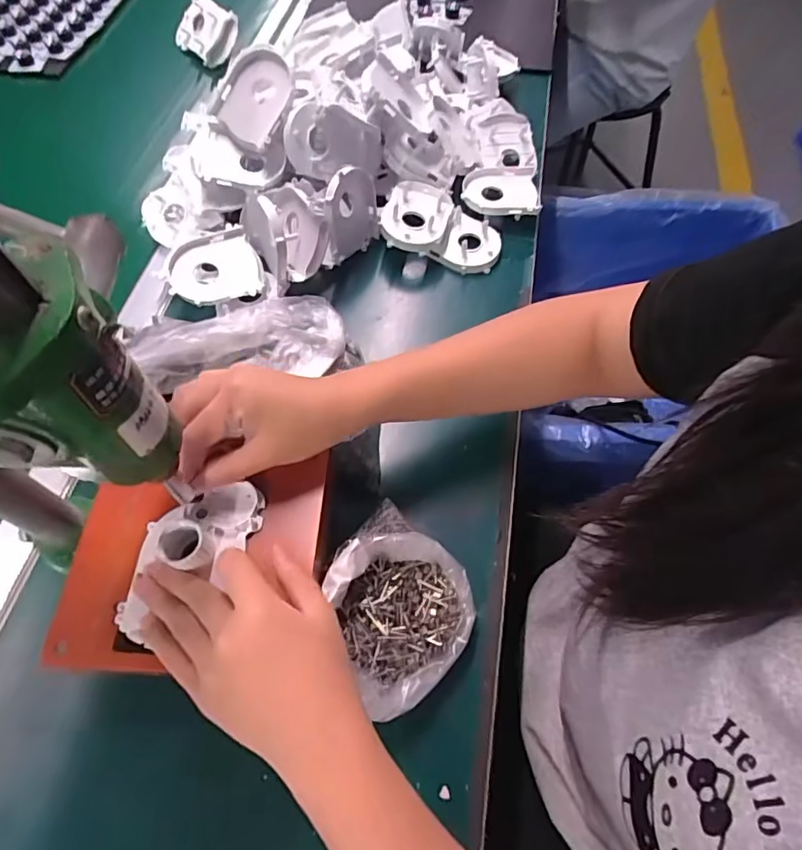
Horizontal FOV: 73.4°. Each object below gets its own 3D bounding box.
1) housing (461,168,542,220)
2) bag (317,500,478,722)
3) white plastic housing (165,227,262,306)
[{"bbox_3d":[0.107,-0.251,0.579,0.080,0.016,0.067,3,60,2],"label":"housing"},{"bbox_3d":[-0.009,0.117,0.358,0.109,0.041,0.112,-40,68,-20],"label":"bag"},{"bbox_3d":[-0.177,-0.150,0.513,0.083,0.023,0.066,-17,62,-10],"label":"white plastic housing"}]

